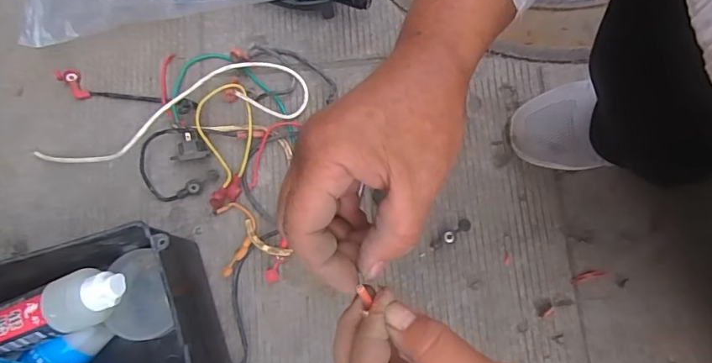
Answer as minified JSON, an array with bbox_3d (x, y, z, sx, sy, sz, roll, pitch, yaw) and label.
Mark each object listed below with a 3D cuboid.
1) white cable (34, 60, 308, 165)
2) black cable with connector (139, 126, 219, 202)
[{"bbox_3d":[-0.207,-0.077,0.522,0.302,0.045,0.072,-16,78,-3],"label":"white cable"},{"bbox_3d":[-0.201,-0.020,0.520,0.080,0.024,0.077,0,77,1],"label":"black cable with connector"}]

